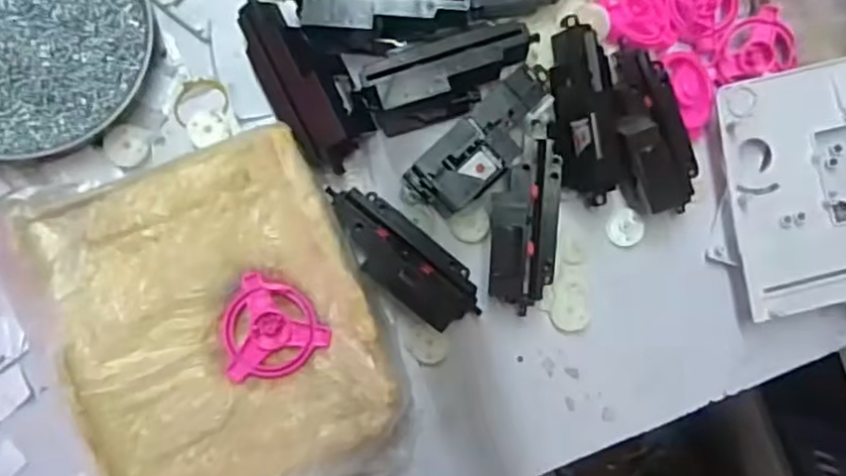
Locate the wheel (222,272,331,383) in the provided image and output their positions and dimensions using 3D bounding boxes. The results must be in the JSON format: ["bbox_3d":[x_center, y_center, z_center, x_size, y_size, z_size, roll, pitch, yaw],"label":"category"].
[{"bbox_3d":[-0.079,0.046,0.361,0.054,0.005,0.055,-6,90,-8],"label":"wheel"}]

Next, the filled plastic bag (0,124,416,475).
[{"bbox_3d":[-0.103,0.055,0.355,0.152,0.039,0.208,-25,93,-8],"label":"filled plastic bag"}]

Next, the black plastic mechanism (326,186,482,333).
[{"bbox_3d":[-0.012,0.013,0.373,0.098,0.034,0.038,39,84,-6],"label":"black plastic mechanism"}]

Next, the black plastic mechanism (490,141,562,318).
[{"bbox_3d":[0.054,-0.009,0.385,0.040,0.036,0.100,2,88,-9],"label":"black plastic mechanism"}]

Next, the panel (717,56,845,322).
[{"bbox_3d":[0.243,-0.033,0.404,0.116,0.018,0.143,-8,88,1],"label":"panel"}]

